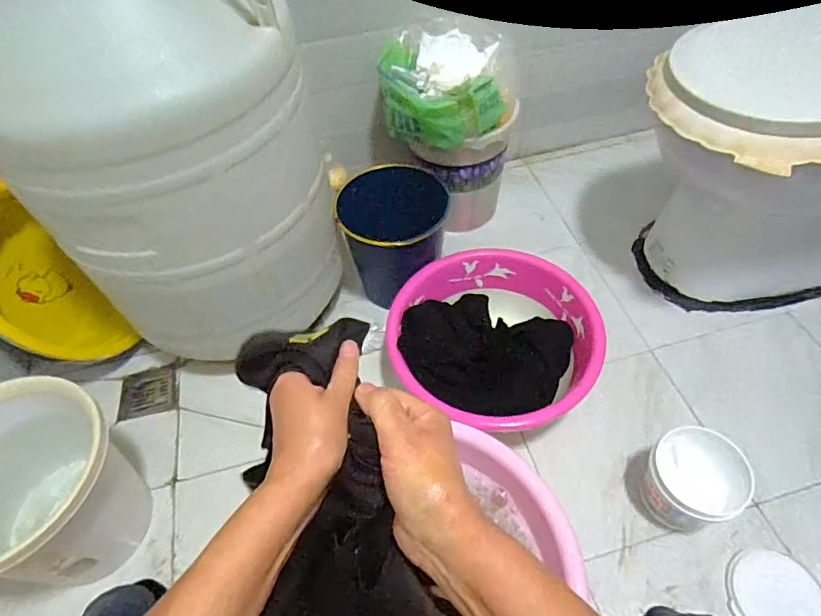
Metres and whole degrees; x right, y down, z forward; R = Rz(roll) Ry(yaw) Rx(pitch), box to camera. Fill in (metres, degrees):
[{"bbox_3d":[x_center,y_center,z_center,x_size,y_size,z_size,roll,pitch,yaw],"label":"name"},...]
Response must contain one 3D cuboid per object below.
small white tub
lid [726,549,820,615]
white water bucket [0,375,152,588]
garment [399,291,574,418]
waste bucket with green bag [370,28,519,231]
[{"bbox_3d":[0.415,0.257,0.745,0.128,0.108,0.127,-2,53,2],"label":"small white tub"},{"bbox_3d":[0.519,0.409,0.709,0.128,0.012,0.121,-2,53,2],"label":"lid"},{"bbox_3d":[-0.516,0.266,0.713,0.237,0.251,0.235,-2,53,2],"label":"white water bucket"},{"bbox_3d":[0.127,0.071,0.900,0.292,0.048,0.245,28,59,23],"label":"garment"},{"bbox_3d":[0.067,-0.367,1.070,0.232,0.359,0.252,-2,53,2],"label":"waste bucket with green bag"}]

